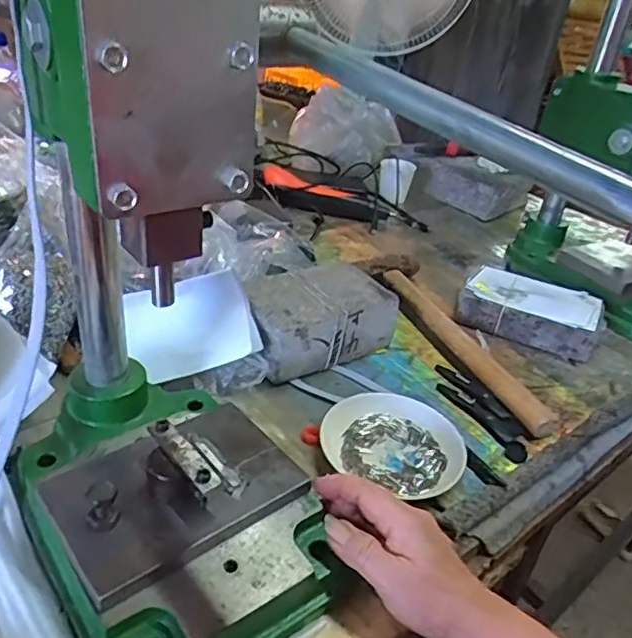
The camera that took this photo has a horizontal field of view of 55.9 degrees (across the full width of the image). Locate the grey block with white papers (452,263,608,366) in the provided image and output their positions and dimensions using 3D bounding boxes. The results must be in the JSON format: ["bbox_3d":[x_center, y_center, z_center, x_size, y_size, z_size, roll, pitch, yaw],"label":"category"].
[{"bbox_3d":[0.256,-0.013,0.709,0.155,0.052,0.088,22,34,23],"label":"grey block with white papers"}]

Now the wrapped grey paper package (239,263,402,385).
[{"bbox_3d":[0.000,-0.002,0.621,0.150,0.061,0.104,-11,36,-28],"label":"wrapped grey paper package"}]

